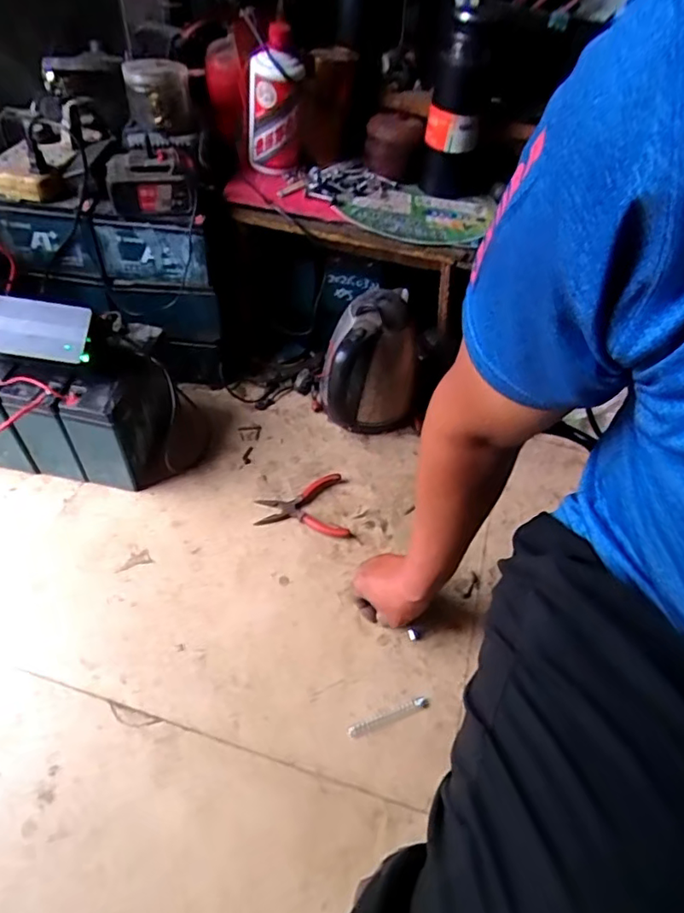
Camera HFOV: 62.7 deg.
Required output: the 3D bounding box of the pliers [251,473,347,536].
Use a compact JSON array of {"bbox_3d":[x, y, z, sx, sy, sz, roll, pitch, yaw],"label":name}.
[{"bbox_3d":[-0.061,0.073,0.844,0.130,0.021,0.095,0,52,-7],"label":"pliers"}]

